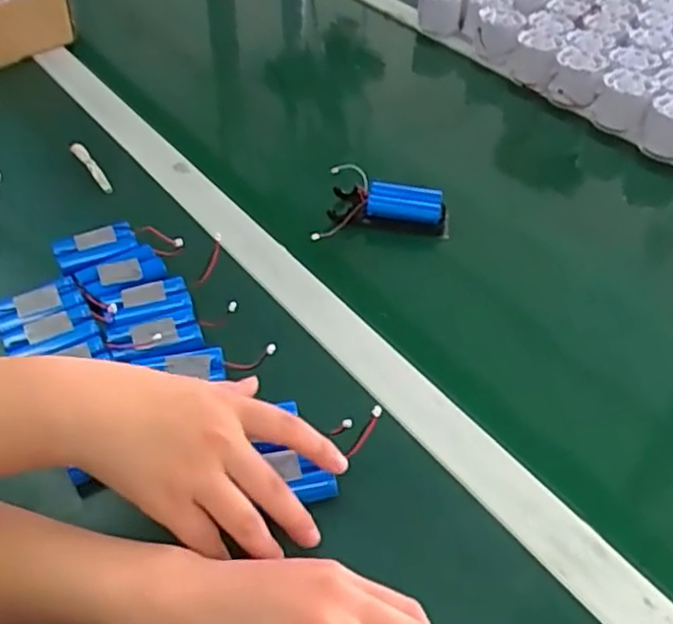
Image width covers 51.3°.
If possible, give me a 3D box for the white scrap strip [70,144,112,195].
[{"bbox_3d":[-0.248,-0.147,0.712,0.011,0.010,0.095,-25,52,-27],"label":"white scrap strip"}]

